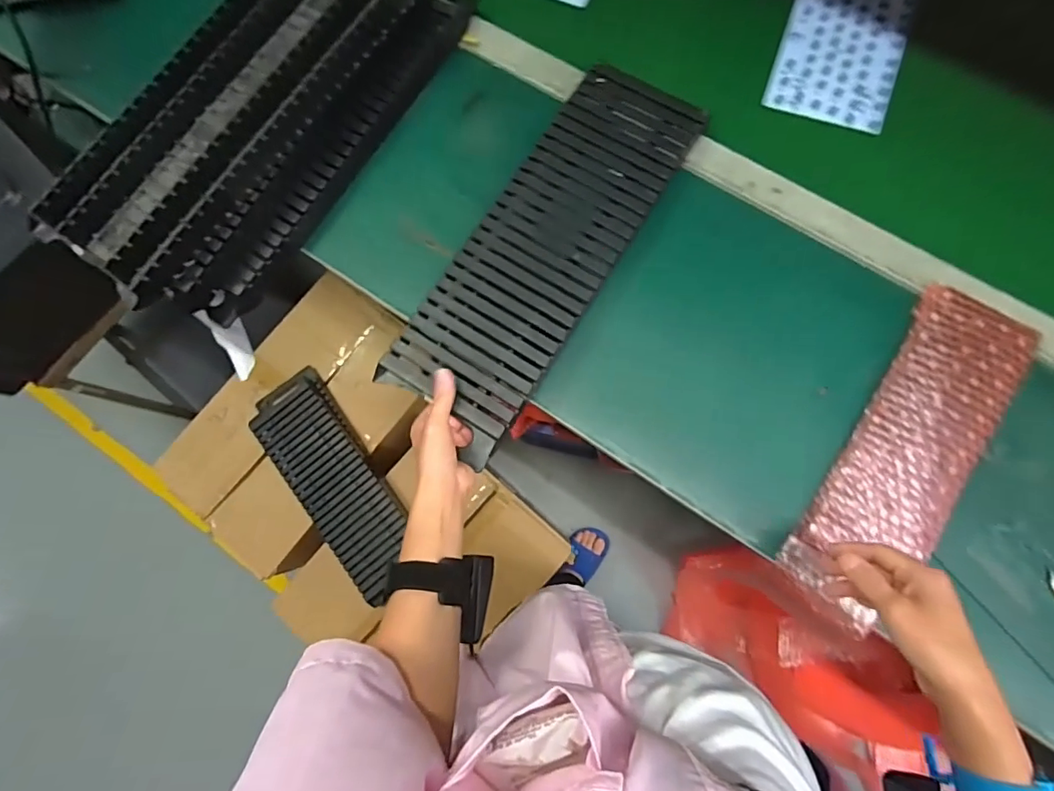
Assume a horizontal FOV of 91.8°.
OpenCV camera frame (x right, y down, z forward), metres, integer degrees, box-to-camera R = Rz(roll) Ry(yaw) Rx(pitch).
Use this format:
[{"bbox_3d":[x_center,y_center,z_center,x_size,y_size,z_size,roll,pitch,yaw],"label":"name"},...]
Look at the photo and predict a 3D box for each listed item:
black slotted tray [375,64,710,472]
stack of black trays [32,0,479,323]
[{"bbox_3d":[0.019,-0.147,0.504,0.141,0.023,0.399,31,81,8],"label":"black slotted tray"},{"bbox_3d":[-0.267,-0.299,0.534,0.178,0.104,0.462,33,84,8],"label":"stack of black trays"}]

